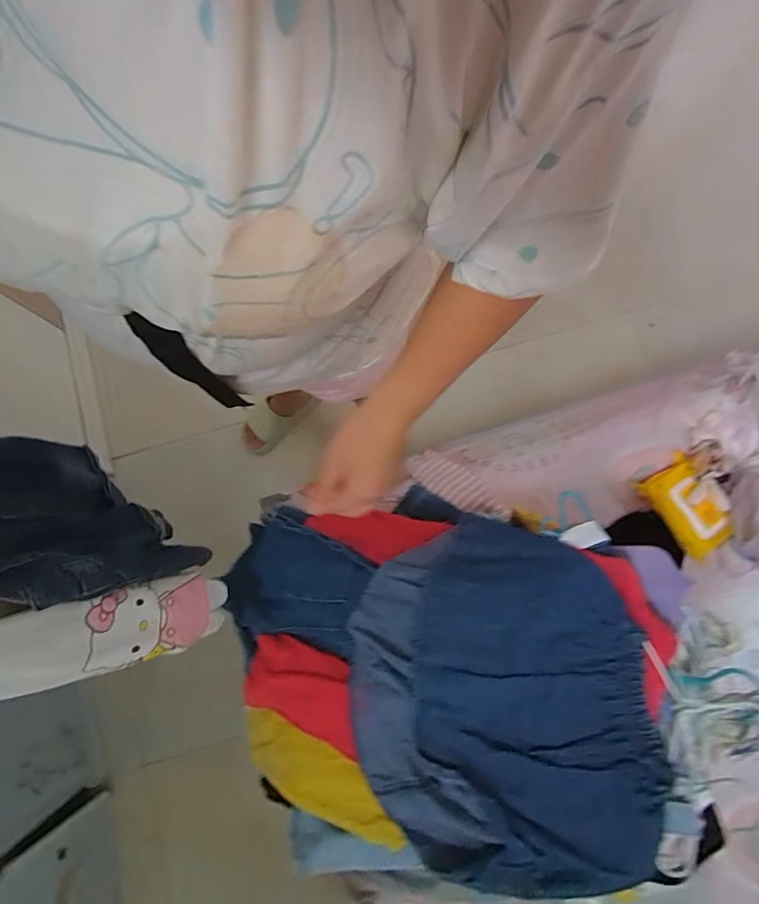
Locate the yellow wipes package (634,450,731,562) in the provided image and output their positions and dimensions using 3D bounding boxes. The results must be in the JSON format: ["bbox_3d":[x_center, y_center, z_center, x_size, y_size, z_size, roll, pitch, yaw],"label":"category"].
[{"bbox_3d":[0.536,0.092,0.795,0.097,0.038,0.165,-29,80,-4],"label":"yellow wipes package"}]

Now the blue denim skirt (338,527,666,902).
[{"bbox_3d":[0.127,0.274,0.536,0.309,0.128,0.355,-4,79,1],"label":"blue denim skirt"}]

